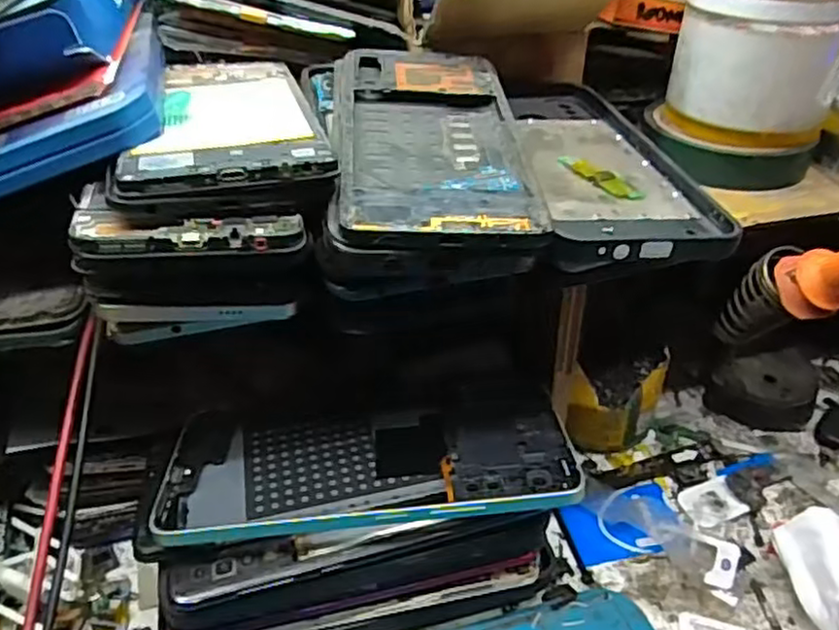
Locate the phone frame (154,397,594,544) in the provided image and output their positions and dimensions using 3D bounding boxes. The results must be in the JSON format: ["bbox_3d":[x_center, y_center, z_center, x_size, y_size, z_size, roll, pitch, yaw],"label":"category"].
[{"bbox_3d":[-0.021,0.062,0.289,0.166,0.014,0.071,-3,34,-2],"label":"phone frame"}]

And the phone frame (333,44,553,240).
[{"bbox_3d":[0.004,-0.075,0.281,0.073,0.008,0.153,-1,41,-7],"label":"phone frame"}]

